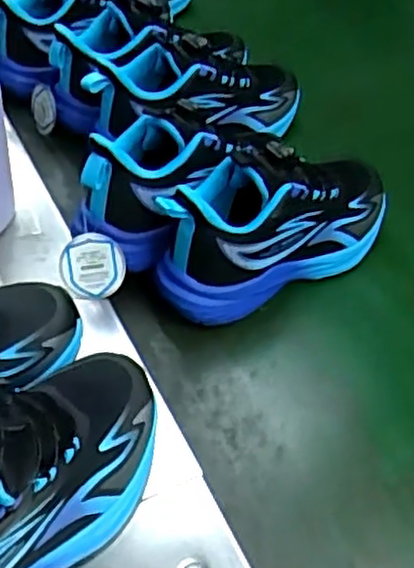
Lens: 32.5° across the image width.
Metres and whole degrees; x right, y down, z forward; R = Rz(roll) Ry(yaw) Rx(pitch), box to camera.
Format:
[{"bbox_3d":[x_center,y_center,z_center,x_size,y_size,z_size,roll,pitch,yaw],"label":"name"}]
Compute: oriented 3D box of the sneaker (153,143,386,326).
[{"bbox_3d":[0.057,-0.055,0.563,0.215,0.119,0.074,-28,52,-20],"label":"sneaker"}]

